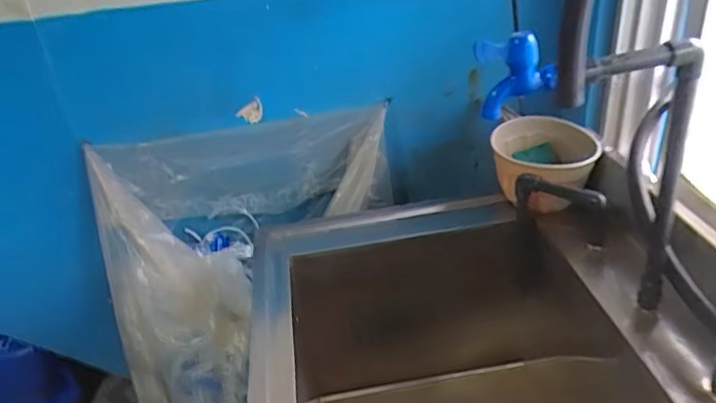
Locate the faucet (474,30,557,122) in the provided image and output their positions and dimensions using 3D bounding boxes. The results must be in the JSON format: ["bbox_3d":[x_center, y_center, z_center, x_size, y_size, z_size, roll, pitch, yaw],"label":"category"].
[{"bbox_3d":[0.159,-0.130,0.594,0.077,0.076,0.030,-16,33,-17],"label":"faucet"}]

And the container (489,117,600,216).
[{"bbox_3d":[0.327,-0.058,1.039,0.175,0.120,0.166,-6,31,0],"label":"container"}]

